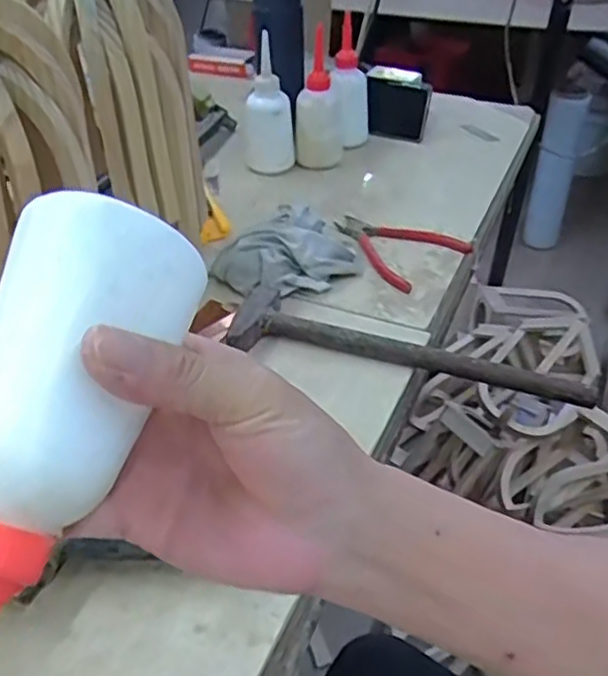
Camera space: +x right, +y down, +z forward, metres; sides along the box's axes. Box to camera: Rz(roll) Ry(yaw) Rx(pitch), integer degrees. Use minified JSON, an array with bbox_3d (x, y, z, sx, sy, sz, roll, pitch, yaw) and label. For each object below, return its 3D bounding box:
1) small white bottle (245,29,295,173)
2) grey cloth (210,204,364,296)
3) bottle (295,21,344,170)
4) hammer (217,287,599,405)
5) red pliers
[{"bbox_3d":[-0.044,-0.291,0.881,0.062,0.151,0.056,-1,38,-1],"label":"small white bottle"},{"bbox_3d":[-0.015,-0.087,0.711,0.135,0.047,0.101,-28,46,-31],"label":"grey cloth"},{"bbox_3d":[0.020,-0.302,0.897,0.062,0.157,0.062,-1,38,-1],"label":"bottle"},{"bbox_3d":[0.091,0.007,0.609,0.310,0.025,0.079,12,40,15],"label":"hammer"},{"bbox_3d":[0.093,-0.107,0.758,0.110,0.019,0.142,-28,46,-31],"label":"red pliers"}]

